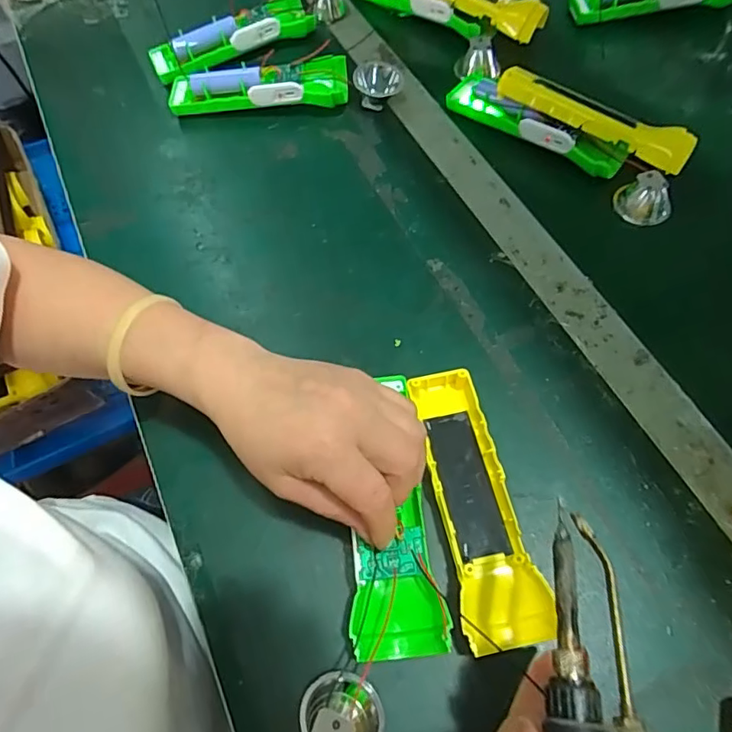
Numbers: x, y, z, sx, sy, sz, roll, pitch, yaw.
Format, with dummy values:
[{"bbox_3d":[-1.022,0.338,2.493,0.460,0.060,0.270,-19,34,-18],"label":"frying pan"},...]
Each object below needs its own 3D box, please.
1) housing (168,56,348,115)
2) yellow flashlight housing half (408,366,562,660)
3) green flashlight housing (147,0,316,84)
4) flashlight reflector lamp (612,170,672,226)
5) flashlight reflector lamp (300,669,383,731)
[{"bbox_3d":[-0.100,-0.255,0.483,0.163,0.035,0.043,-4,63,1],"label":"housing"},{"bbox_3d":[0.064,0.079,0.315,0.047,0.020,0.162,-12,63,-3],"label":"yellow flashlight housing half"},{"bbox_3d":[-0.133,-0.325,0.517,0.164,0.035,0.049,-24,65,-8],"label":"green flashlight housing"},{"bbox_3d":[0.226,-0.135,0.425,0.019,0.039,0.041,-20,94,-31],"label":"flashlight reflector lamp"},{"bbox_3d":[-0.011,0.179,0.263,0.036,0.038,0.043,-20,64,-7],"label":"flashlight reflector lamp"}]

